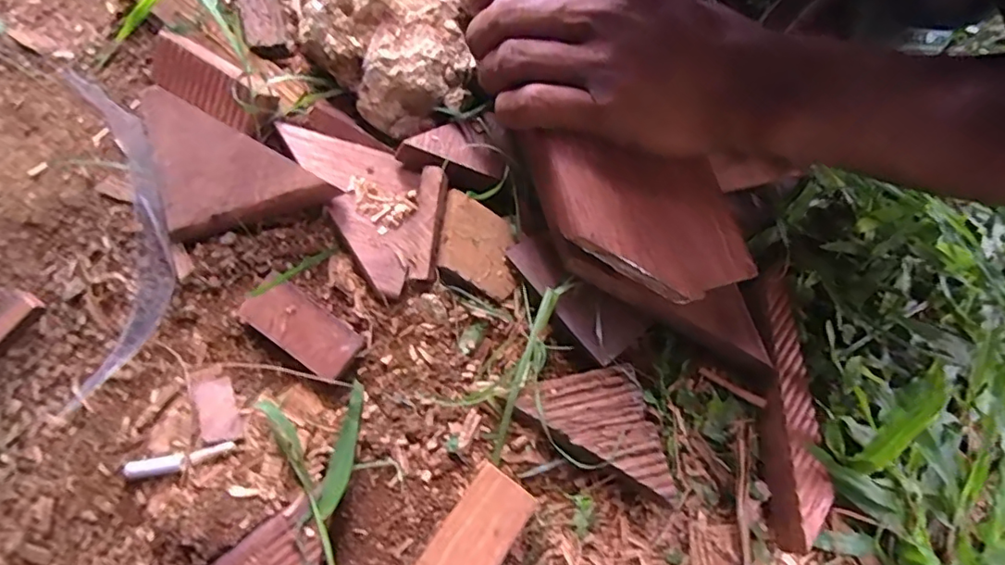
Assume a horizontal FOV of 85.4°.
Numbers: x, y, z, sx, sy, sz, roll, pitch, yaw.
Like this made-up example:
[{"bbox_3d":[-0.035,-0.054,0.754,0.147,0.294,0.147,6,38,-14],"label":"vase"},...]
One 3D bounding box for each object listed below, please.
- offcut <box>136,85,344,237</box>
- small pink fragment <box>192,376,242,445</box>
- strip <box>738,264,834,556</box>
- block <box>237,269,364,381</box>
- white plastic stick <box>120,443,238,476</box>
[{"bbox_3d":[-0.160,-0.056,0.308,0.119,0.020,0.066,30,88,10],"label":"offcut"},{"bbox_3d":[-0.153,0.068,0.292,0.019,0.004,0.035,-15,65,-24],"label":"small pink fragment"},{"bbox_3d":[0.150,0.062,0.289,0.028,0.018,0.142,-2,75,-3],"label":"strip"},{"bbox_3d":[-0.112,0.024,0.302,0.066,0.015,0.030,36,76,8],"label":"block"},{"bbox_3d":[-0.166,0.091,0.280,0.050,0.011,0.008,-11,75,-5],"label":"white plastic stick"}]

